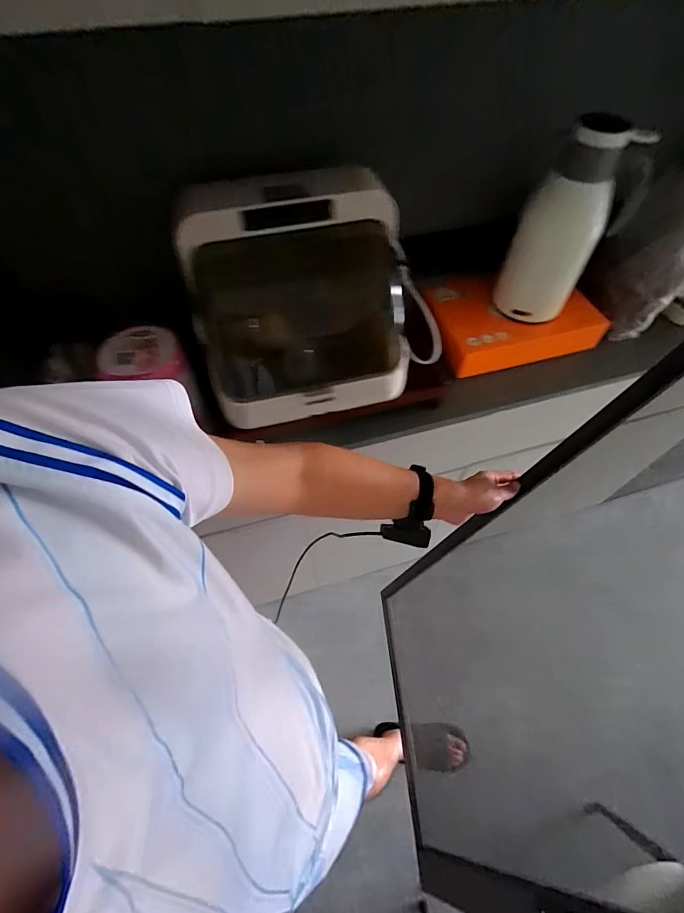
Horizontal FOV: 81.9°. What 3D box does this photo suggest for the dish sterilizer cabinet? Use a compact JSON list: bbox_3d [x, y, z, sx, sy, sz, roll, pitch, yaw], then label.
[{"bbox_3d":[-0.064,-0.232,0.601,0.322,0.280,0.207,-9,60,-3],"label":"dish sterilizer cabinet"}]

